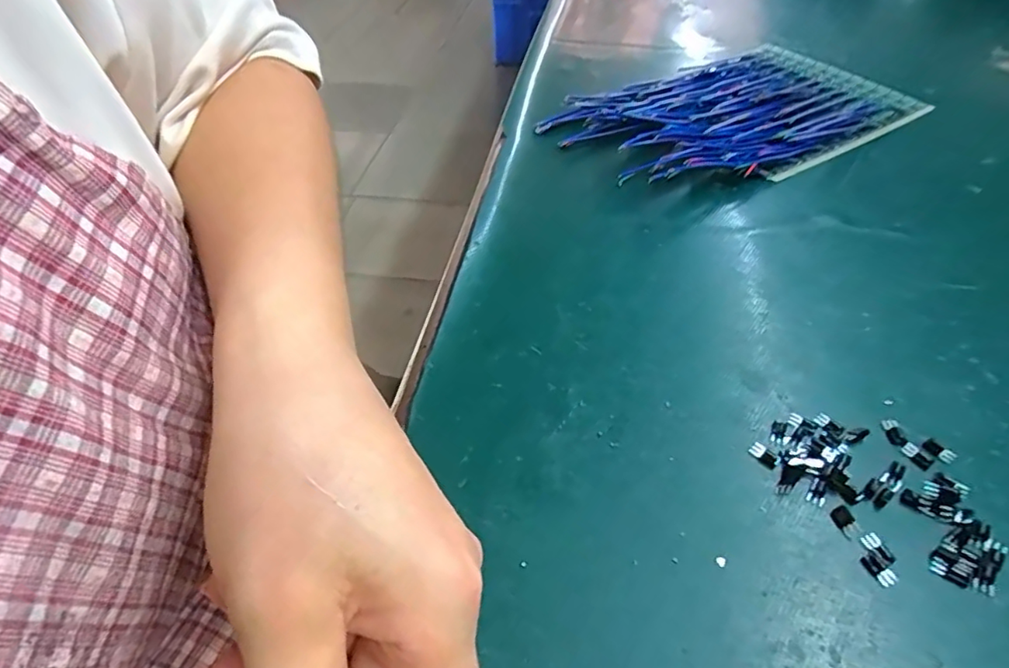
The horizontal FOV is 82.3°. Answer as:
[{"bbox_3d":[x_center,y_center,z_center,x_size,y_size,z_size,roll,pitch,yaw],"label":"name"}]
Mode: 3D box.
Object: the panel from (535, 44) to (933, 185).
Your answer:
[{"bbox_3d":[0.179,-0.174,0.453,0.270,0.023,0.157,-27,52,-22],"label":"panel"}]

